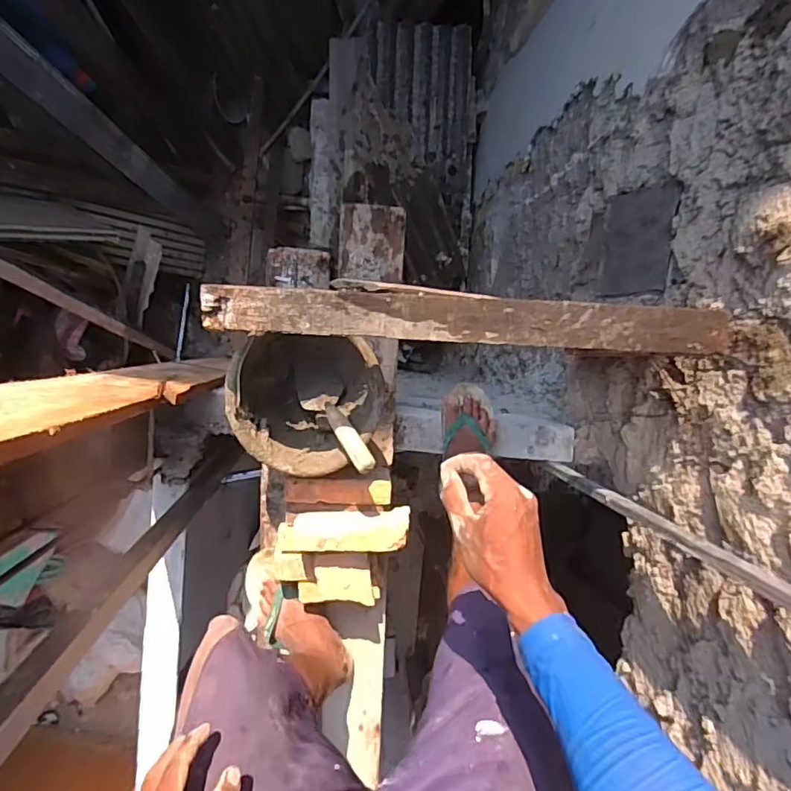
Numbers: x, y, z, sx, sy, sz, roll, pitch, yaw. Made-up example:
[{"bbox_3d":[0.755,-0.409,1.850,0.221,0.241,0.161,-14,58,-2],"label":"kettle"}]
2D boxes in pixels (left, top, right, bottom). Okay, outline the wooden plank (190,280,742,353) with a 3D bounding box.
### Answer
[{"bbox_3d":[0.084,-0.104,0.695,0.662,0.032,0.072,4,95,3],"label":"wooden plank"}]

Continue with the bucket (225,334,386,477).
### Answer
[{"bbox_3d":[-0.138,0.013,0.874,0.236,0.151,0.216,2,96,-6],"label":"bucket"}]

